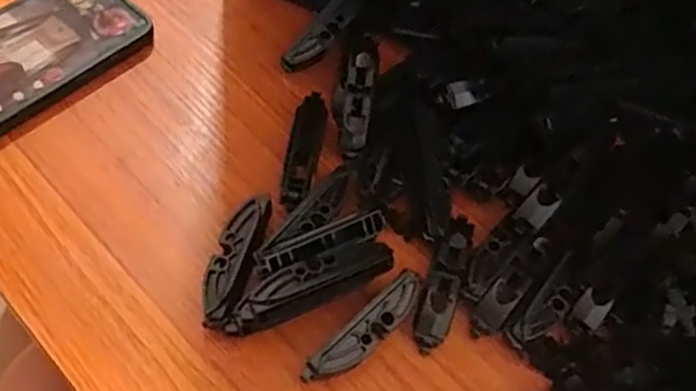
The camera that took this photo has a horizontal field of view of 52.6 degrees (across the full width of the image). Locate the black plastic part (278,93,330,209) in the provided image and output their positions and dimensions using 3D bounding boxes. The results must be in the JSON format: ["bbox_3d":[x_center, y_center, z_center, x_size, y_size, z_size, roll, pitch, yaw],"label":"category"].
[{"bbox_3d":[-0.026,-0.026,0.416,0.018,0.012,0.079,11,57,2],"label":"black plastic part"}]

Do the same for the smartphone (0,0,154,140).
[{"bbox_3d":[-0.206,-0.083,0.439,0.083,0.016,0.156,40,63,19],"label":"smartphone"}]

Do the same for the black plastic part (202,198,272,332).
[{"bbox_3d":[-0.060,0.036,0.378,0.023,0.018,0.077,12,57,3],"label":"black plastic part"}]

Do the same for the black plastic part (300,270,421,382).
[{"bbox_3d":[0.011,0.069,0.360,0.018,0.019,0.081,41,63,20],"label":"black plastic part"}]

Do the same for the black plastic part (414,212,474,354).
[{"bbox_3d":[0.052,0.045,0.380,0.017,0.016,0.079,18,58,7],"label":"black plastic part"}]

